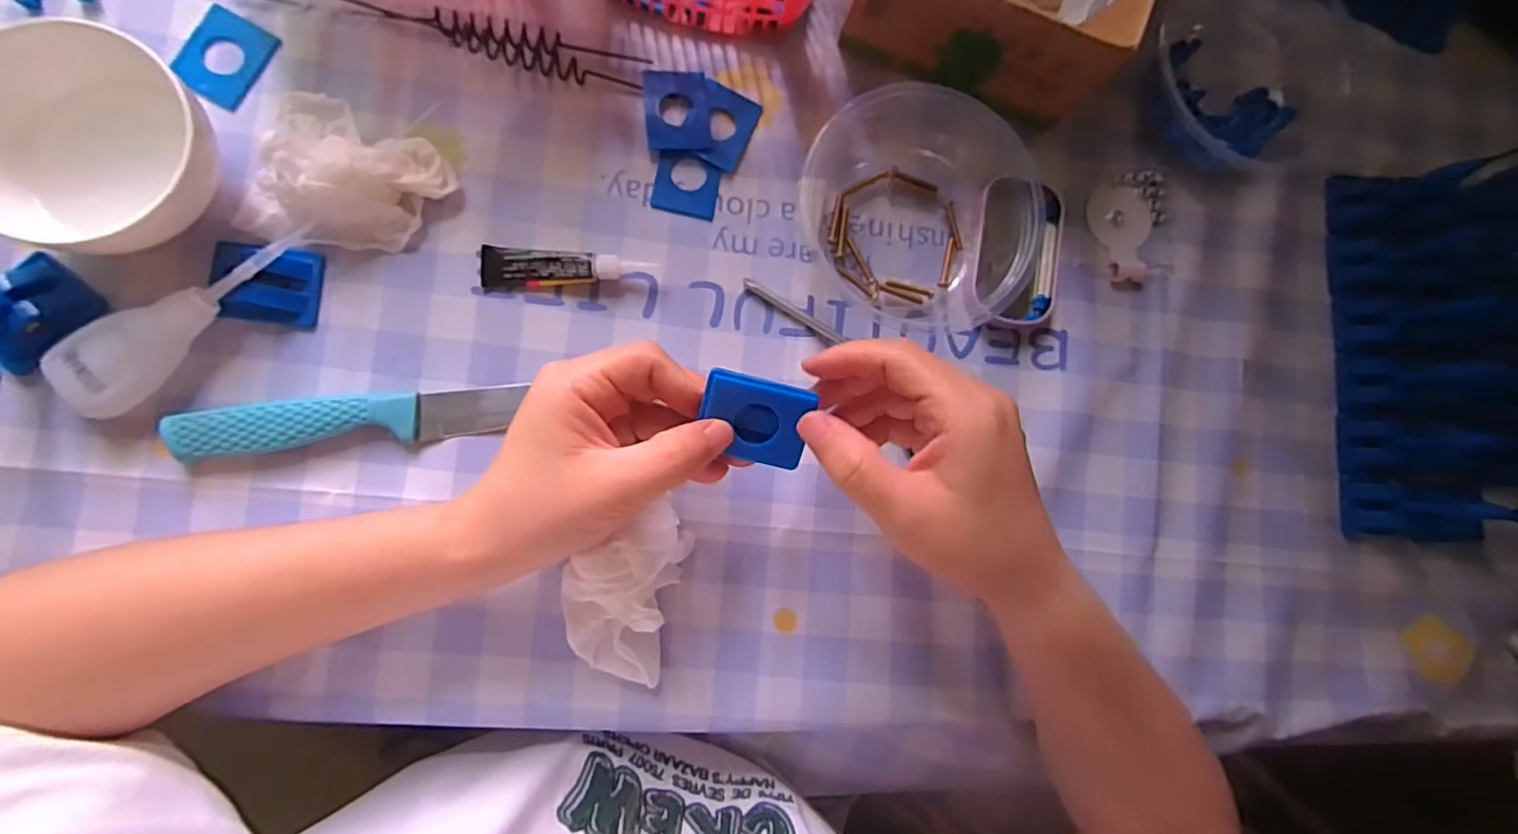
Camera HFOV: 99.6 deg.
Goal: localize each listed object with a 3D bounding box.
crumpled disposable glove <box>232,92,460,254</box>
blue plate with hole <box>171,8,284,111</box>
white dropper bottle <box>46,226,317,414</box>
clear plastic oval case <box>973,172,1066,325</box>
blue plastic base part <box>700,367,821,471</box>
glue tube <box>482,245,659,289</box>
[{"bbox_3d":[-0.187,-0.106,0.287,0.077,0.032,0.065,19,83,-6],"label":"crumpled disposable glove"},{"bbox_3d":[-0.247,-0.166,0.296,0.032,0.004,0.041,28,83,-5],"label":"blue plate with hole"},{"bbox_3d":[-0.244,-0.041,0.277,0.111,0.023,0.031,-34,91,-9],"label":"white dropper bottle"},{"bbox_3d":[0.139,-0.089,0.341,0.050,0.012,0.076,7,85,-7],"label":"clear plastic oval case"},{"bbox_3d":[-0.001,0.000,0.258,0.042,0.009,0.034,13,112,-8],"label":"blue plastic base part"},{"bbox_3d":[-0.093,-0.073,0.309,0.079,0.012,0.019,-1,86,-8],"label":"glue tube"}]

